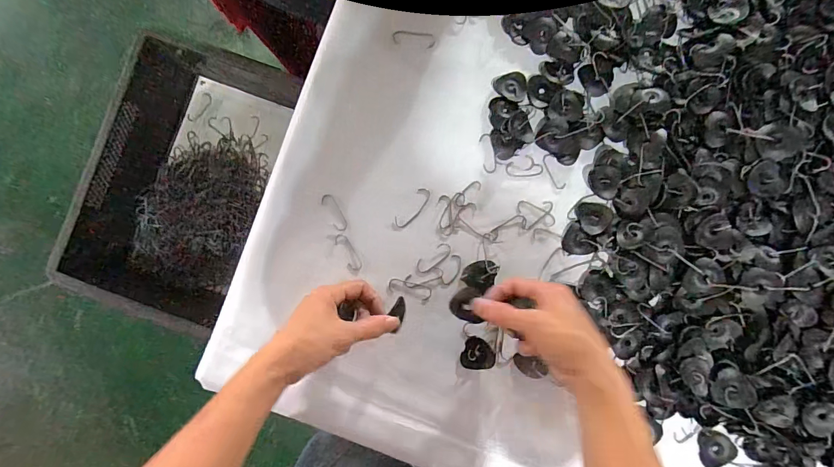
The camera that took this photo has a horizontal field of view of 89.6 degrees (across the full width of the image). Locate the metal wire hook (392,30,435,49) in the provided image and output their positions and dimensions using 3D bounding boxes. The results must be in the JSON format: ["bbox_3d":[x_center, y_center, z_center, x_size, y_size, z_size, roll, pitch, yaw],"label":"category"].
[{"bbox_3d":[-0.004,-0.211,0.452,0.046,0.004,0.016,9,88,6],"label":"metal wire hook"}]

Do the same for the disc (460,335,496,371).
[{"bbox_3d":[0.064,0.125,0.435,0.033,0.010,0.032,0,87,5],"label":"disc"}]

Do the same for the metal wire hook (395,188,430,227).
[{"bbox_3d":[-0.004,-0.027,0.445,0.017,0.004,0.050,39,91,6],"label":"metal wire hook"}]

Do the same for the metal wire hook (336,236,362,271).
[{"bbox_3d":[-0.073,0.021,0.445,0.013,0.005,0.043,-31,85,3],"label":"metal wire hook"}]

